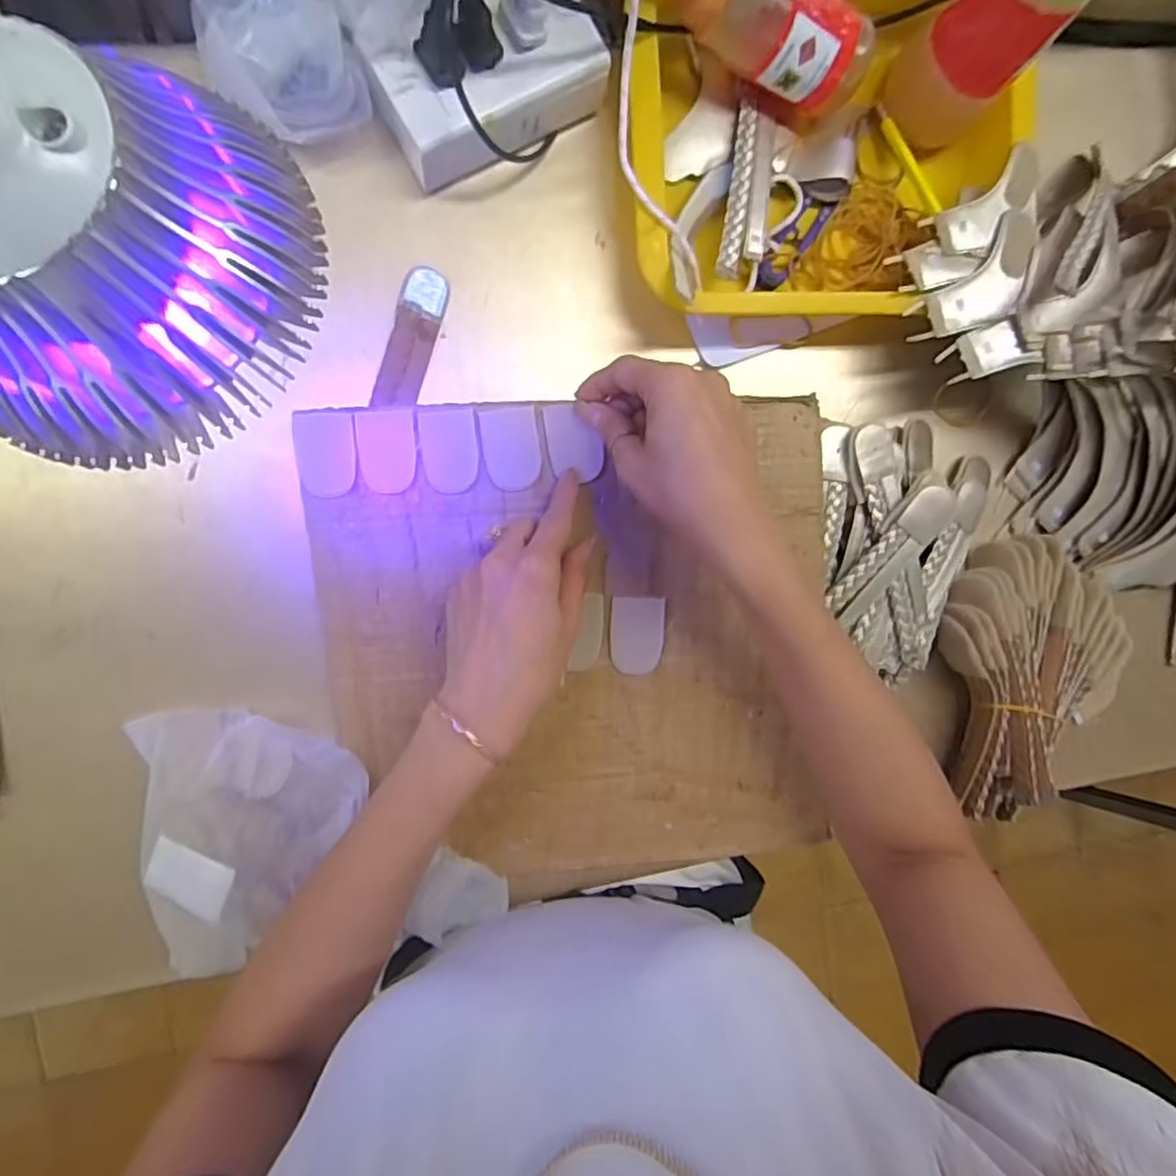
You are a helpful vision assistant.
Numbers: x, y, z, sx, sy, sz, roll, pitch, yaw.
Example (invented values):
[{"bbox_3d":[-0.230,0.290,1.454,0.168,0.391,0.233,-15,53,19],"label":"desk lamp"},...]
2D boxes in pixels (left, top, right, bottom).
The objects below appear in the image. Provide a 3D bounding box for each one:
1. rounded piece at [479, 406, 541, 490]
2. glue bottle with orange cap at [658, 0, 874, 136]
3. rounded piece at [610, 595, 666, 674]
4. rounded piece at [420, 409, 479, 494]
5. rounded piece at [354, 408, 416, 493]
[{"bbox_3d":[-0.045,-0.083,0.383,0.033,0.004,0.047,-9,96,-9],"label":"rounded piece"},{"bbox_3d":[0.094,-0.317,0.372,0.135,0.057,0.045,14,93,-23],"label":"glue bottle with orange cap"},{"bbox_3d":[0.030,0.029,0.396,0.032,0.008,0.047,0,95,-10],"label":"rounded piece"},{"bbox_3d":[-0.081,-0.080,0.380,0.033,0.004,0.047,-5,96,-10],"label":"rounded piece"},{"bbox_3d":[-0.117,-0.080,0.379,0.032,0.004,0.047,-2,95,-10],"label":"rounded piece"}]

